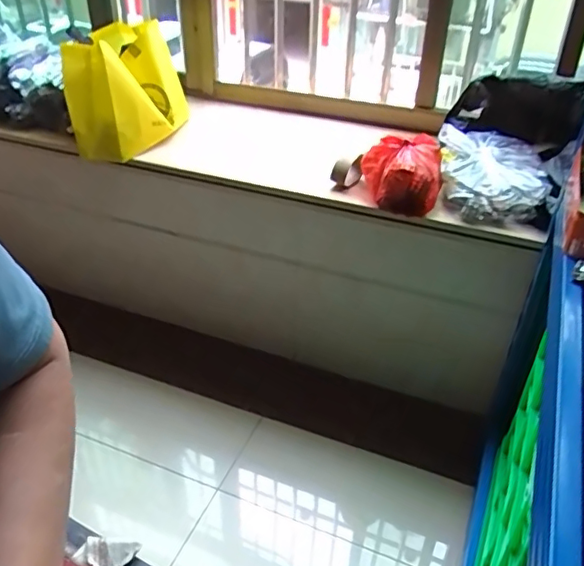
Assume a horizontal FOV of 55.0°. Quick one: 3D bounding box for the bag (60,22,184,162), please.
[{"bbox_3d":[-0.392,-0.458,1.337,0.260,0.224,0.288,-5,35,-9],"label":"bag"}]

